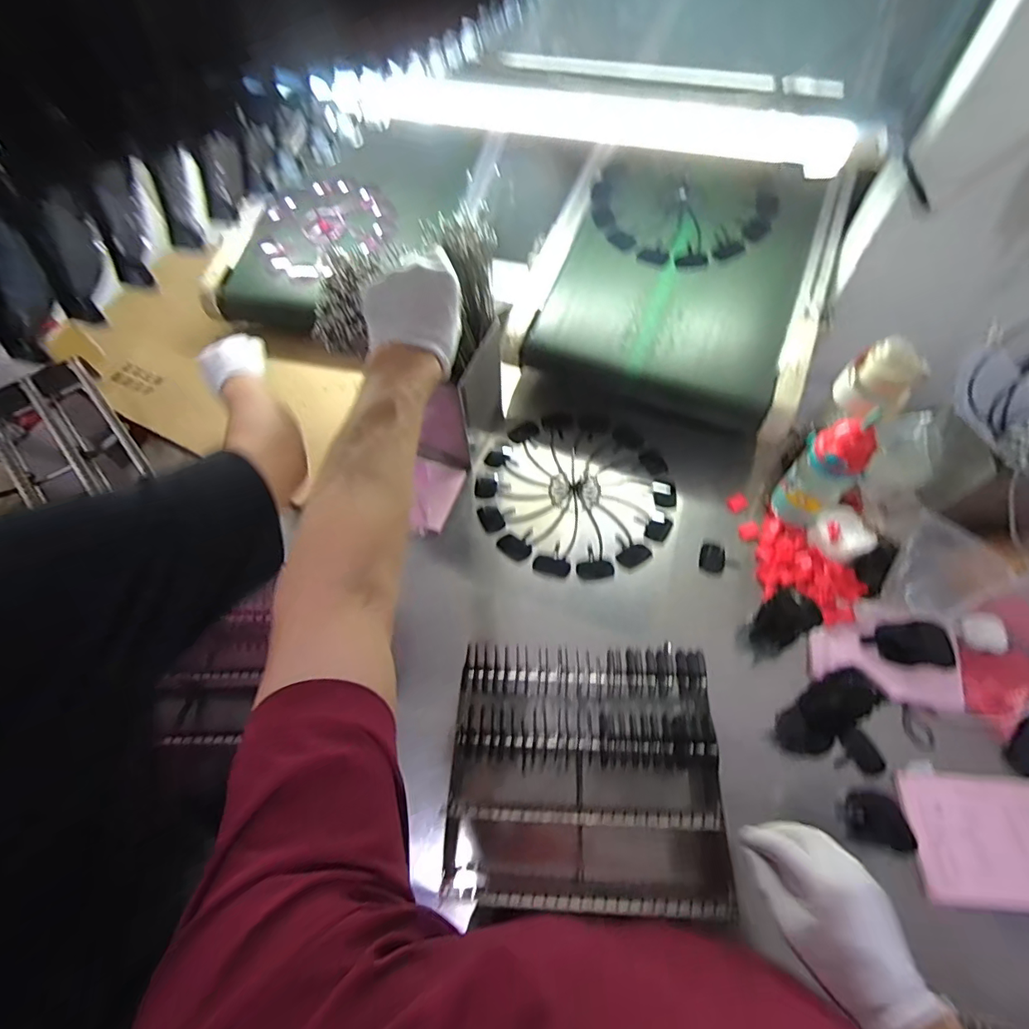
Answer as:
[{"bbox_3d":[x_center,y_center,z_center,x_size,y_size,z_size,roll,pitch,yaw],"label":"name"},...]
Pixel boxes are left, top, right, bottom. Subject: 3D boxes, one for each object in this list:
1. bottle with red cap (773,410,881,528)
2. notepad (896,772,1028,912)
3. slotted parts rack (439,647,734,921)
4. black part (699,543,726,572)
[{"bbox_3d":[0.444,-0.060,0.719,0.069,0.191,0.081,-31,64,-14],"label":"bottle with red cap"},{"bbox_3d":[0.554,0.378,0.577,0.182,0.013,0.131,2,60,3],"label":"notepad"},{"bbox_3d":[0.084,0.302,0.592,0.298,0.111,0.260,-2,60,1],"label":"slotted parts rack"},{"bbox_3d":[0.310,0.068,0.780,0.039,0.013,0.045,12,62,9],"label":"black part"}]

